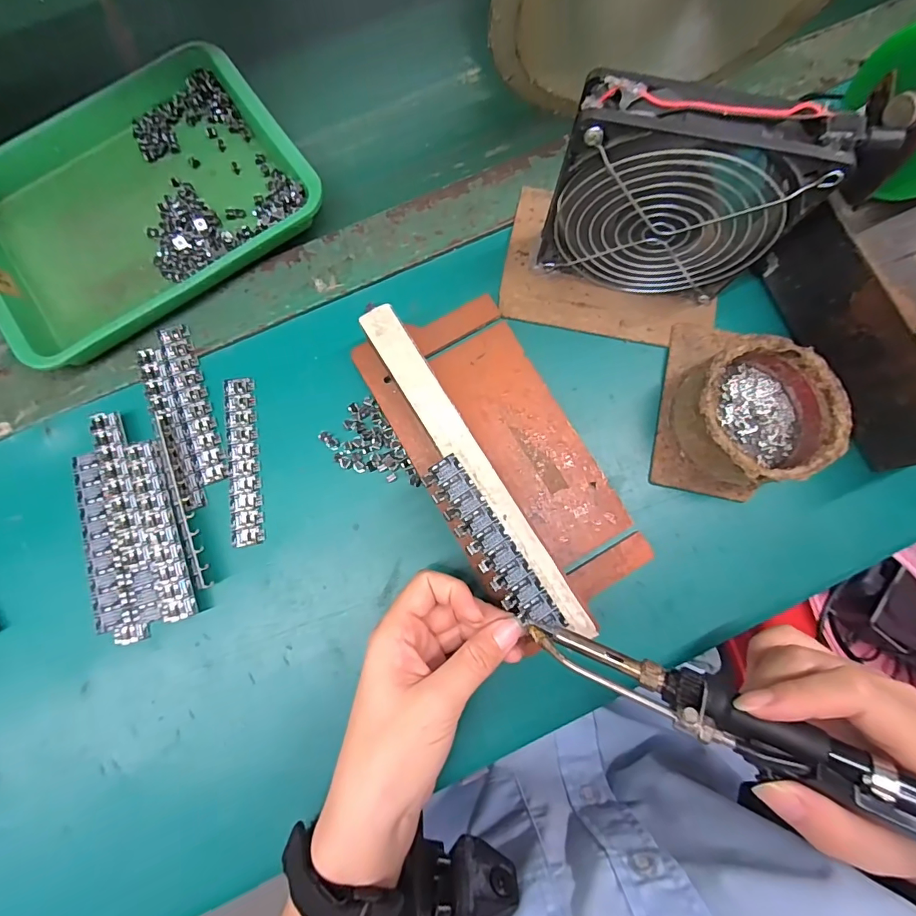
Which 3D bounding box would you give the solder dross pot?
[{"bbox_3d":[0.178,-0.026,0.278,0.082,0.043,0.081,0,80,0],"label":"solder dross pot"}]

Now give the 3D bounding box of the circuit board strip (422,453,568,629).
[{"bbox_3d":[0.018,0.047,0.246,0.024,0.004,0.105,-35,82,-6],"label":"circuit board strip"}]

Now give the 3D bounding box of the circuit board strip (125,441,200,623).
[{"bbox_3d":[-0.180,0.043,0.281,0.021,0.008,0.110,-17,80,-3],"label":"circuit board strip"}]

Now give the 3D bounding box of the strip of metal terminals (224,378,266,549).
[{"bbox_3d":[-0.138,0.001,0.293,0.019,0.004,0.107,-8,80,-1],"label":"strip of metal terminals"}]

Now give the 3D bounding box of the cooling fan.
[{"bbox_3d":[0.112,-0.133,0.253,0.117,0.128,0.024,12,80,2],"label":"cooling fan"}]

